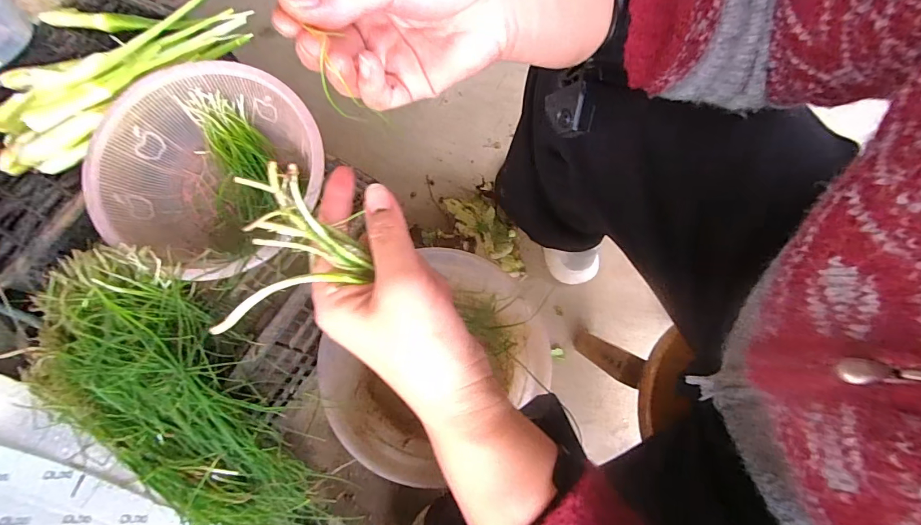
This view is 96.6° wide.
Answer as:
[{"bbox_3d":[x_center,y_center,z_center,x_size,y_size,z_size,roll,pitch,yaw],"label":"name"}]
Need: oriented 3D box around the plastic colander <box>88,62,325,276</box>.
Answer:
[{"bbox_3d":[-0.334,-0.121,0.552,0.263,0.100,0.271,20,72,8],"label":"plastic colander"}]

